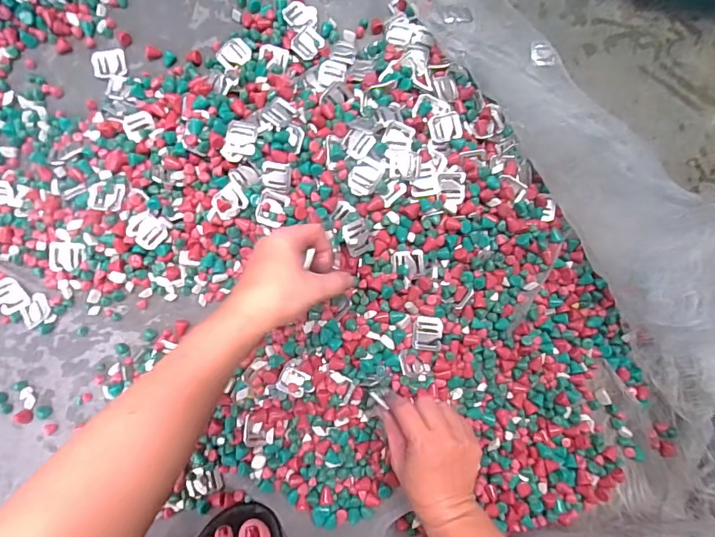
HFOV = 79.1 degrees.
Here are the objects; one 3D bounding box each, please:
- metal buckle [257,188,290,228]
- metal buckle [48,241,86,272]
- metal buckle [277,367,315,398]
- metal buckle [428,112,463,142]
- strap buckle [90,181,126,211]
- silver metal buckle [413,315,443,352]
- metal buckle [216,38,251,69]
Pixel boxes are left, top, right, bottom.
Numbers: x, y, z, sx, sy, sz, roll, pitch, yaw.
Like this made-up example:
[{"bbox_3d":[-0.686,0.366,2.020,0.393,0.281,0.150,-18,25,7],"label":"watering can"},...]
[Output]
[{"bbox_3d":[-0.088,-0.063,0.453,0.030,0.007,0.039,17,83,-4],"label":"metal buckle"},{"bbox_3d":[-0.304,-0.013,0.454,0.037,0.008,0.030,-2,83,-4],"label":"metal buckle"},{"bbox_3d":[-0.062,0.117,0.441,0.037,0.006,0.026,22,74,16],"label":"metal buckle"},{"bbox_3d":[0.096,-0.154,0.475,0.034,0.008,0.030,-9,85,-6],"label":"metal buckle"},{"bbox_3d":[-0.264,-0.076,0.456,0.035,0.006,0.030,9,82,-3],"label":"strap buckle"},{"bbox_3d":[0.073,0.068,0.454,0.030,0.005,0.036,-1,96,22],"label":"silver metal buckle"},{"bbox_3d":[-0.139,-0.242,0.488,0.035,0.004,0.033,-43,85,2],"label":"metal buckle"}]

